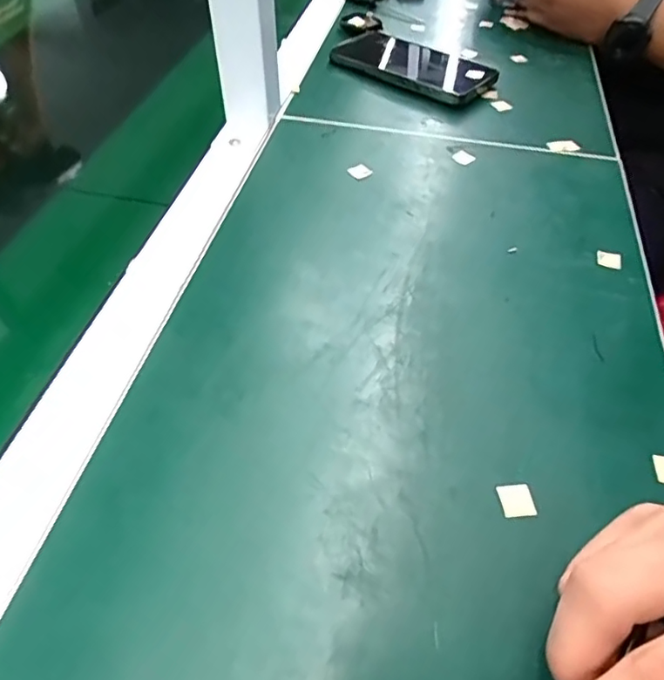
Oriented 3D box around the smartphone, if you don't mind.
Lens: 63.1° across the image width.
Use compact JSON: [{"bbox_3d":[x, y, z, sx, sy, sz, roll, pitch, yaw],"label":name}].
[{"bbox_3d":[0.083,-0.283,0.559,0.162,0.017,0.079,33,56,24],"label":"smartphone"}]

